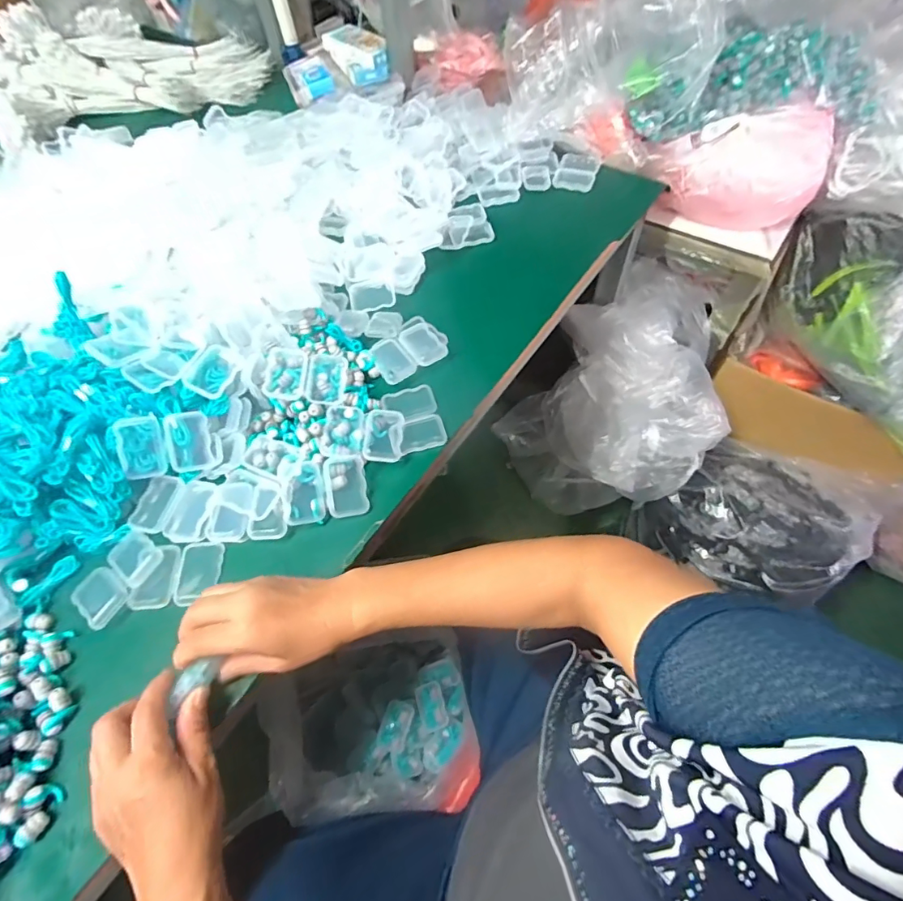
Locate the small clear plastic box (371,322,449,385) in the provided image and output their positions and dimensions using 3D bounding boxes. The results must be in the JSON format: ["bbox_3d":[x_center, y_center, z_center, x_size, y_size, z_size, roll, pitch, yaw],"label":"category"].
[{"bbox_3d":[-0.048,-0.108,0.528,0.074,0.007,0.056,-30,62,-14],"label":"small clear plastic box"}]

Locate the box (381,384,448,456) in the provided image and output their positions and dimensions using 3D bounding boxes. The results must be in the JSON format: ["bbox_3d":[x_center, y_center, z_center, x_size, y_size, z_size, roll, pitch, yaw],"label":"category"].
[{"bbox_3d":[-0.039,-0.033,0.492,0.054,0.014,0.077,-15,60,-5],"label":"box"}]

